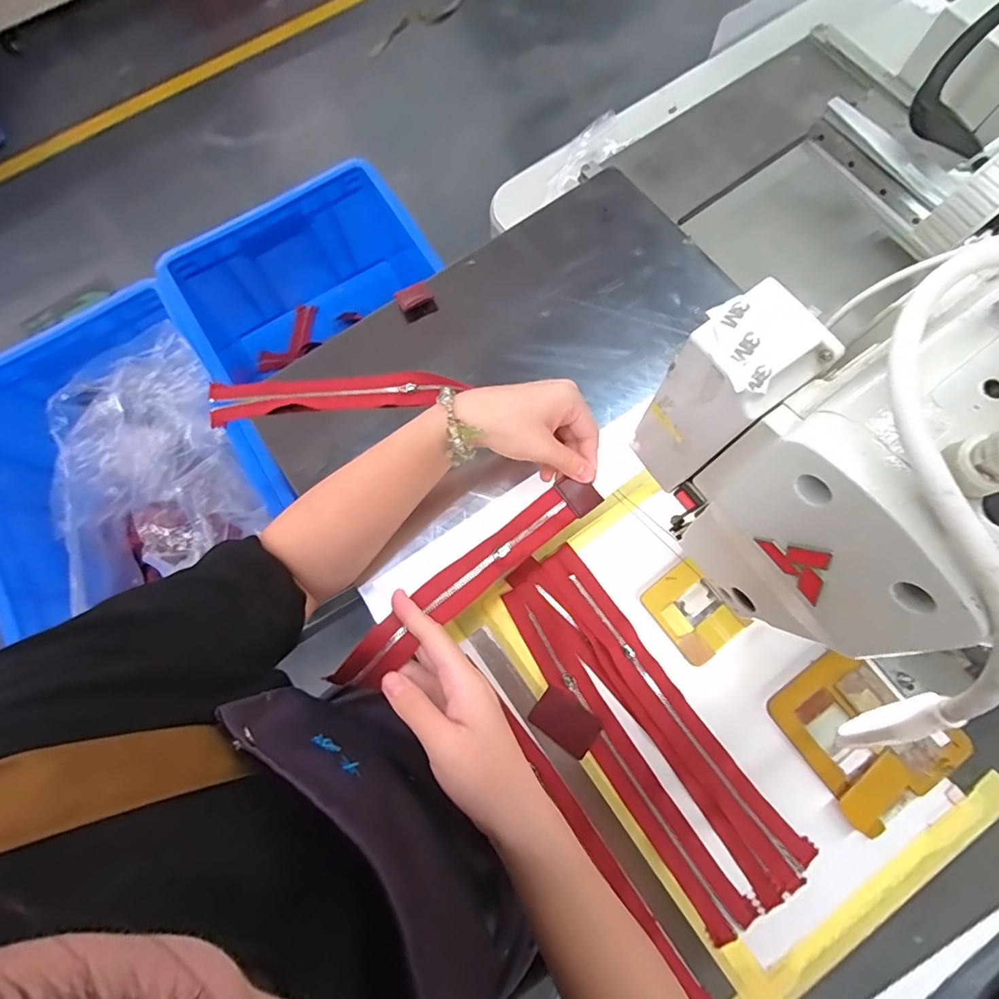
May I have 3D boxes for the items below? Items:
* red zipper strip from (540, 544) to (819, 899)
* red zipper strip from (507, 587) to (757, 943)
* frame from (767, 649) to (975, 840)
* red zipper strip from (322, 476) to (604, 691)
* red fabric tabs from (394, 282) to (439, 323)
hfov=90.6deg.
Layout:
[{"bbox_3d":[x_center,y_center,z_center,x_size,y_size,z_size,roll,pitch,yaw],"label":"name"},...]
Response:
[{"bbox_3d":[0.133,0.163,0.392,0.037,0.008,0.289,-37,78,-7],"label":"red zipper strip"},{"bbox_3d":[0.092,0.195,0.387,0.036,0.008,0.289,-33,78,-1],"label":"red zipper strip"},{"bbox_3d":[0.284,0.180,0.383,0.107,0.013,0.115,-37,78,-7],"label":"frame"},{"bbox_3d":[-0.018,0.055,0.359,0.225,0.014,0.034,-37,77,-20],"label":"red zipper strip"},{"bbox_3d":[-0.085,-0.200,0.501,0.035,0.019,0.029,-24,77,-5],"label":"red fabric tabs"}]

